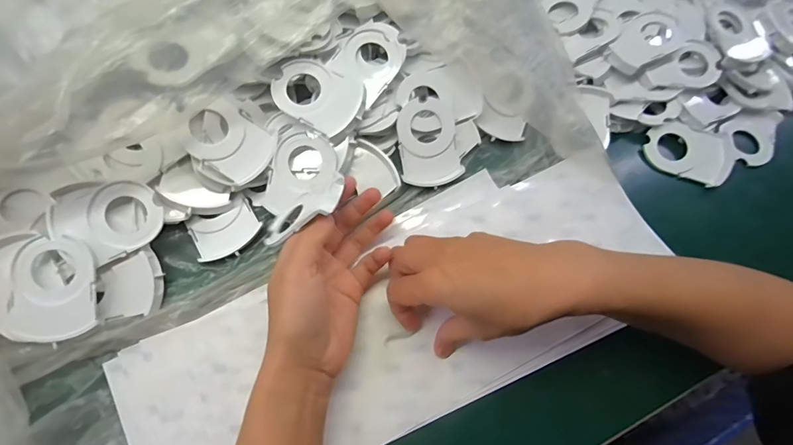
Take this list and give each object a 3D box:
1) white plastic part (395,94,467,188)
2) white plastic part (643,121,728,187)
[{"bbox_3d":[0.029,-0.074,0.371,0.055,0.004,0.079,-14,95,-7],"label":"white plastic part"},{"bbox_3d":[0.294,-0.073,0.405,0.077,0.007,0.056,24,86,9],"label":"white plastic part"}]

